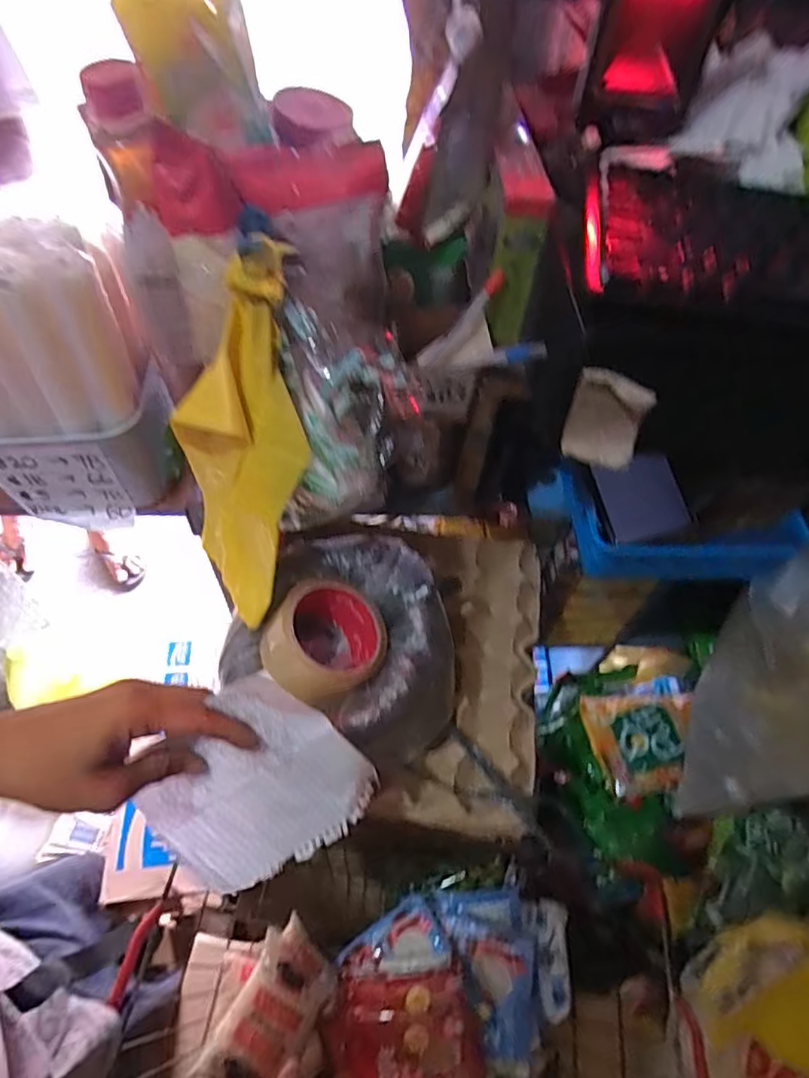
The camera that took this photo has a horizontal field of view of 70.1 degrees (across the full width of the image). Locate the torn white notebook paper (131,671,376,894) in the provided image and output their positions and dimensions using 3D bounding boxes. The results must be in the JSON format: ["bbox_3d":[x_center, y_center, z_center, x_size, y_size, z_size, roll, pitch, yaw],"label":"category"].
[{"bbox_3d":[-0.109,0.177,0.400,0.153,0.138,0.012,-36,19,7],"label":"torn white notebook paper"}]

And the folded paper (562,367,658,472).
[{"bbox_3d":[0.129,-0.074,0.368,0.048,0.068,0.011,10,56,3],"label":"folded paper"}]

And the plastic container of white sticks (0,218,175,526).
[{"bbox_3d":[-0.283,-0.125,0.468,0.153,0.271,0.084,-2,56,-5],"label":"plastic container of white sticks"}]

